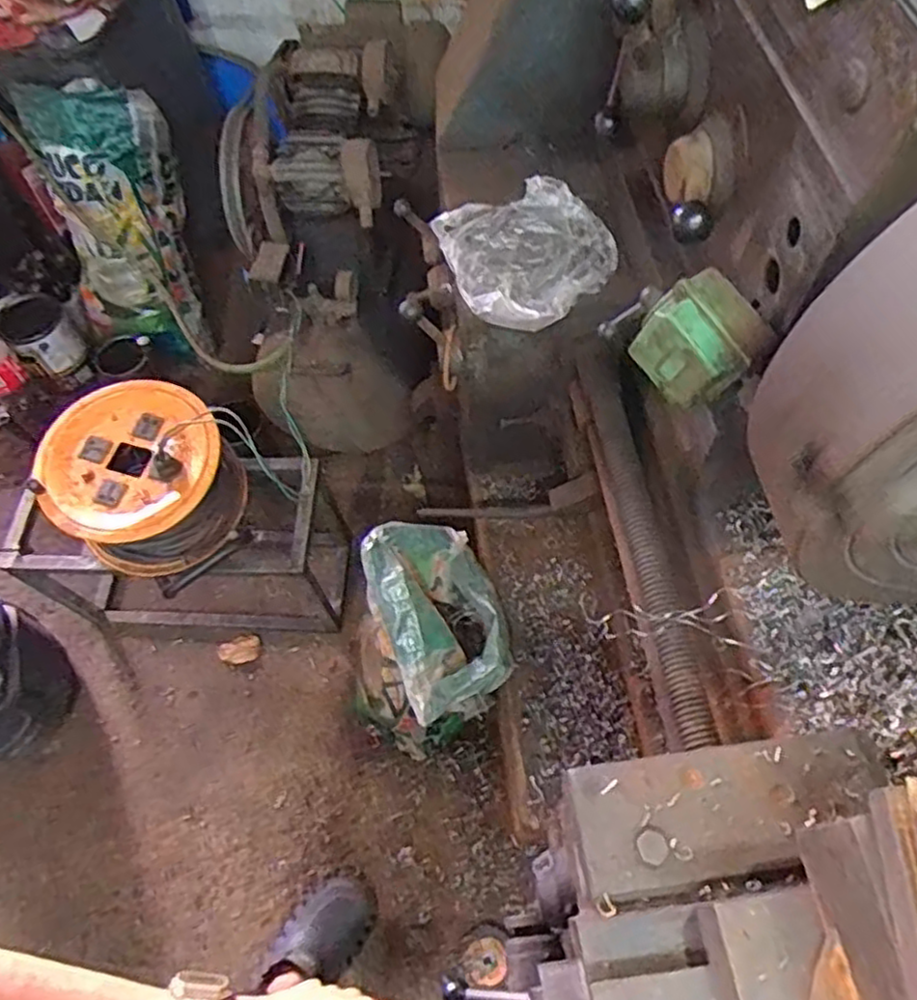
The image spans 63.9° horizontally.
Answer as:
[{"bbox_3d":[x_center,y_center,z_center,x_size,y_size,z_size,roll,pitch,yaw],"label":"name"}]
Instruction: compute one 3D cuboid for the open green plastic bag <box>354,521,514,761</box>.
[{"bbox_3d":[-0.048,0.253,1.210,0.244,0.501,0.256,-25,63,-11],"label":"open green plastic bag"}]

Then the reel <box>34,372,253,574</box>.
[{"bbox_3d":[-0.514,-0.035,1.197,0.265,0.212,0.266,-1,61,2],"label":"reel"}]

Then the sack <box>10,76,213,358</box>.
[{"bbox_3d":[-0.734,-0.604,1.619,0.286,0.556,0.228,-7,35,-1],"label":"sack"}]

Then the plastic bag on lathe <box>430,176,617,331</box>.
[{"bbox_3d":[0.094,-0.308,0.921,0.207,0.039,0.210,-20,62,-8],"label":"plastic bag on lathe"}]

